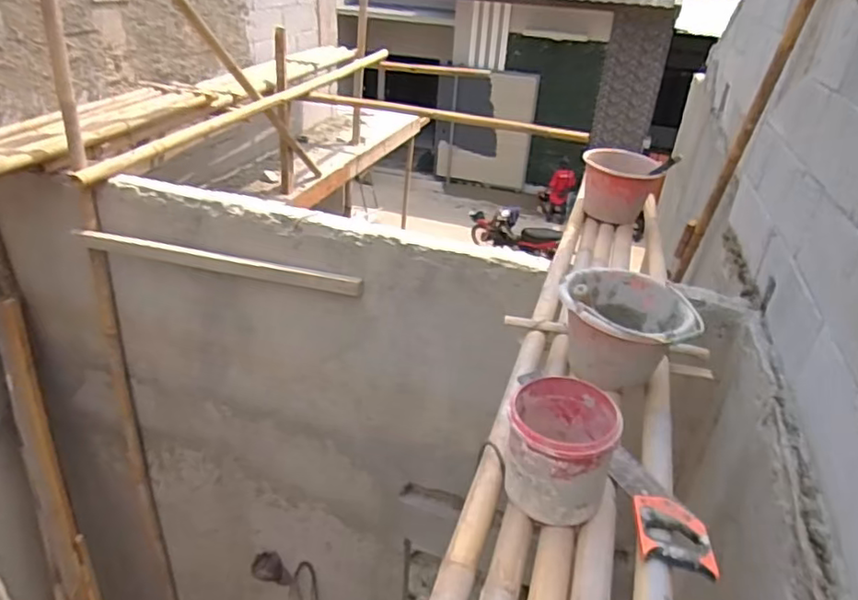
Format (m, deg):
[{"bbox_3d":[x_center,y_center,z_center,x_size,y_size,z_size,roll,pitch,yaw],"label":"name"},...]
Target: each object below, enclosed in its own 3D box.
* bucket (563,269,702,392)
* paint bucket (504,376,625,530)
[{"bbox_3d":[0.434,0.078,1.385,0.276,0.216,0.304,6,31,4],"label":"bucket"},{"bbox_3d":[0.234,0.272,1.077,0.185,0.186,0.185,13,32,15],"label":"paint bucket"}]

